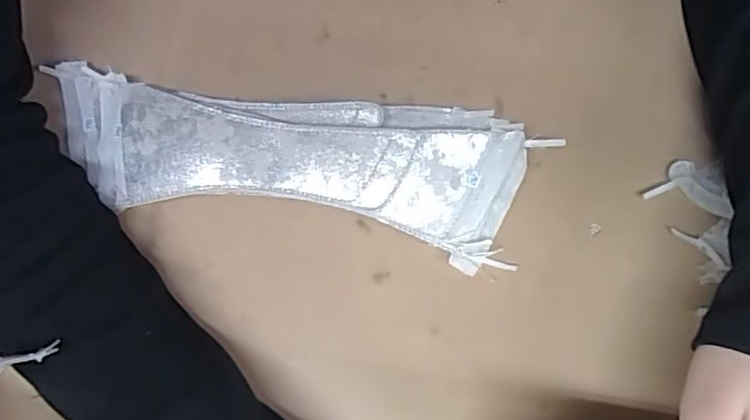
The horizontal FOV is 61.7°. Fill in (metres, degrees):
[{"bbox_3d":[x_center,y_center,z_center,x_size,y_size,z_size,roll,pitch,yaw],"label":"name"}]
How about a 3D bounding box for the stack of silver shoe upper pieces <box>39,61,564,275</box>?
[{"bbox_3d":[-0.048,-0.030,0.317,0.244,0.029,0.076,10,75,2],"label":"stack of silver shoe upper pieces"}]

